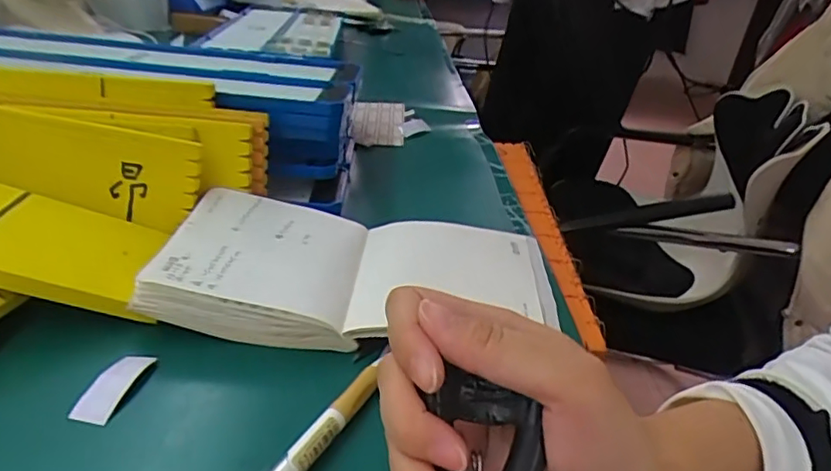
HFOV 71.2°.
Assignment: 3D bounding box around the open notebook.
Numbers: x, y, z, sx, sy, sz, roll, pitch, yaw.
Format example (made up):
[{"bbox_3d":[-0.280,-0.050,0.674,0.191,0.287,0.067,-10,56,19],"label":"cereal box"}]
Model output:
[{"bbox_3d":[-0.034,0.017,0.380,0.244,0.034,0.127,6,28,-3],"label":"open notebook"}]

